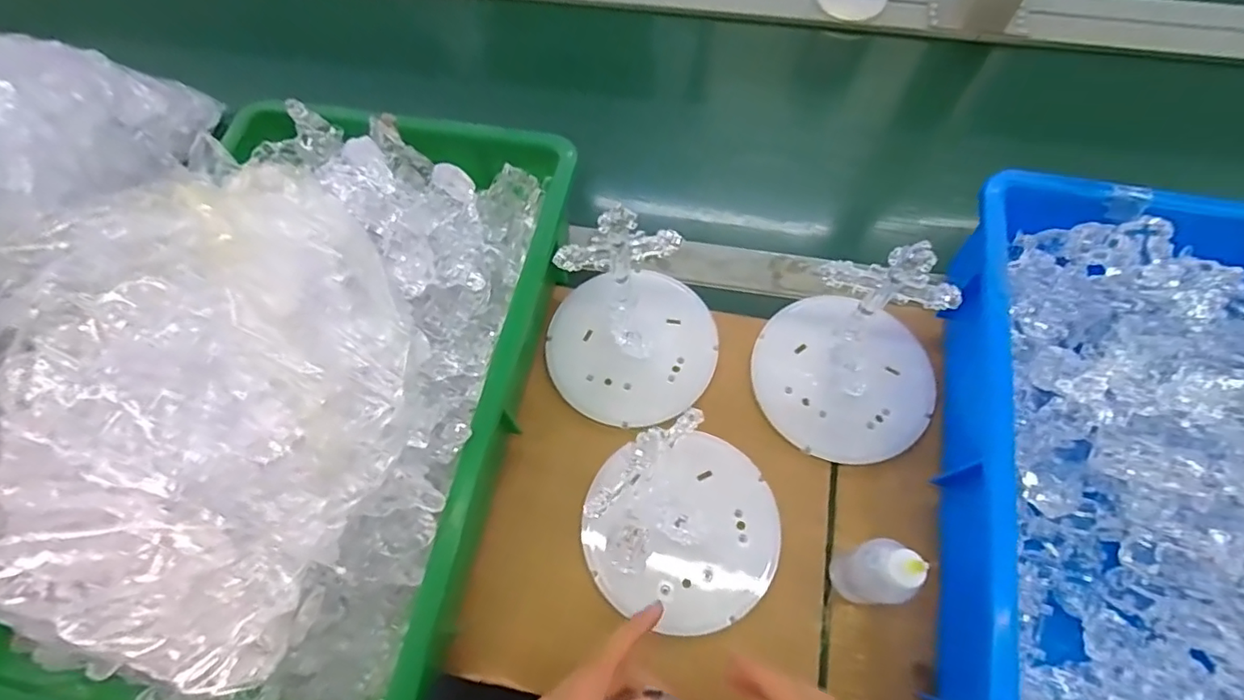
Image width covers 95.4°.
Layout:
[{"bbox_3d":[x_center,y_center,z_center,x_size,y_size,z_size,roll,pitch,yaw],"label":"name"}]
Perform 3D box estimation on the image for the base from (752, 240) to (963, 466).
[{"bbox_3d":[0.165,-0.005,0.383,0.130,0.105,0.137,22,68,12],"label":"base"}]

